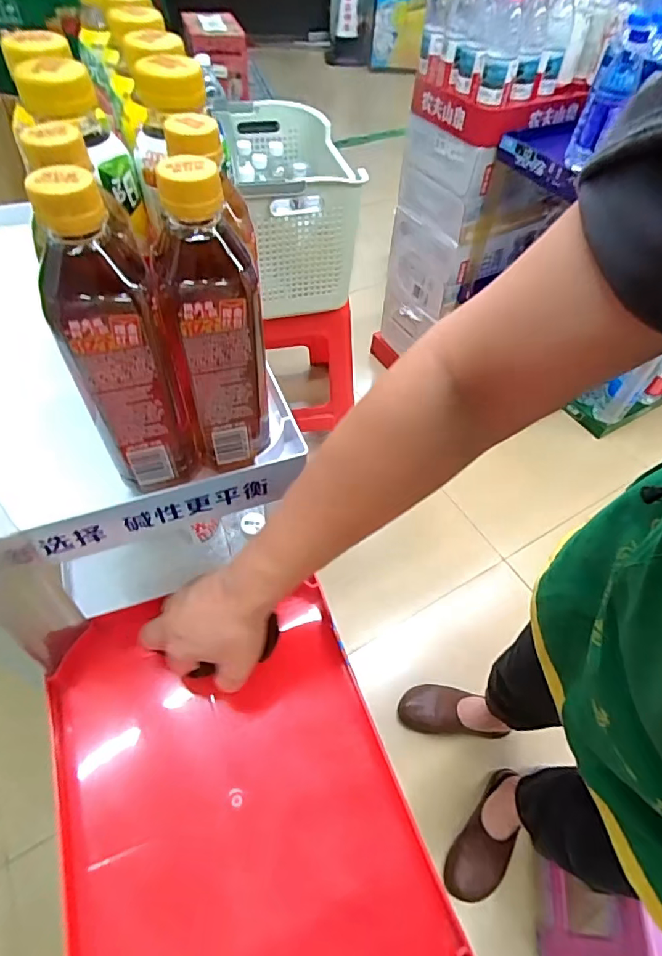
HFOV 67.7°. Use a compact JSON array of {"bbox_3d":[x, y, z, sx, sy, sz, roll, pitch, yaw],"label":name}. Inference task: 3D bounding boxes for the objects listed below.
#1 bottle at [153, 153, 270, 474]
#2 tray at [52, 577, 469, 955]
[{"bbox_3d":[-0.072,-0.090,0.310,0.053,0.187,0.052,-9,54,-10],"label":"bottle"},{"bbox_3d":[-0.071,0.246,0.371,0.238,0.032,0.329,-16,56,-15],"label":"tray"}]

